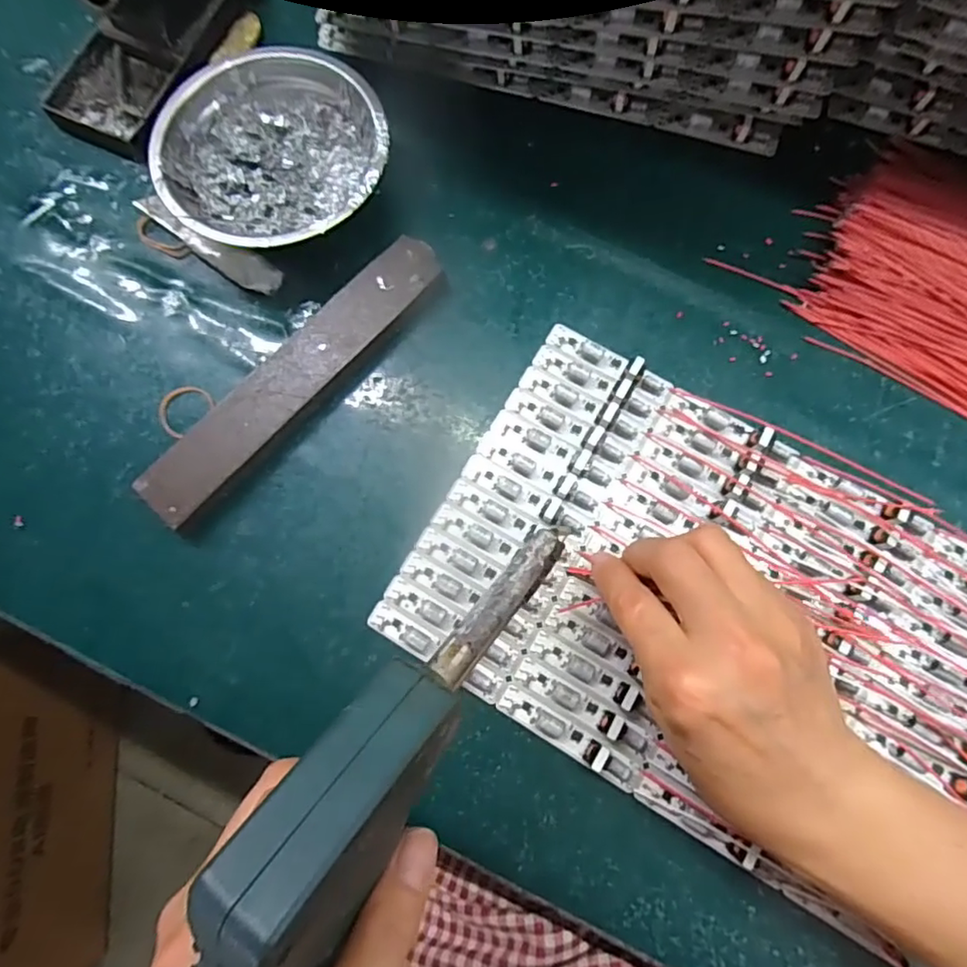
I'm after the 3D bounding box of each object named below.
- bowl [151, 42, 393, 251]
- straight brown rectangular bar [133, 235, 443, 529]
[{"bbox_3d":[-0.114,-0.186,0.335,0.122,0.038,0.117,0,77,1],"label":"bowl"},{"bbox_3d":[-0.100,-0.060,0.317,0.036,0.019,0.198,41,81,10],"label":"straight brown rectangular bar"}]

